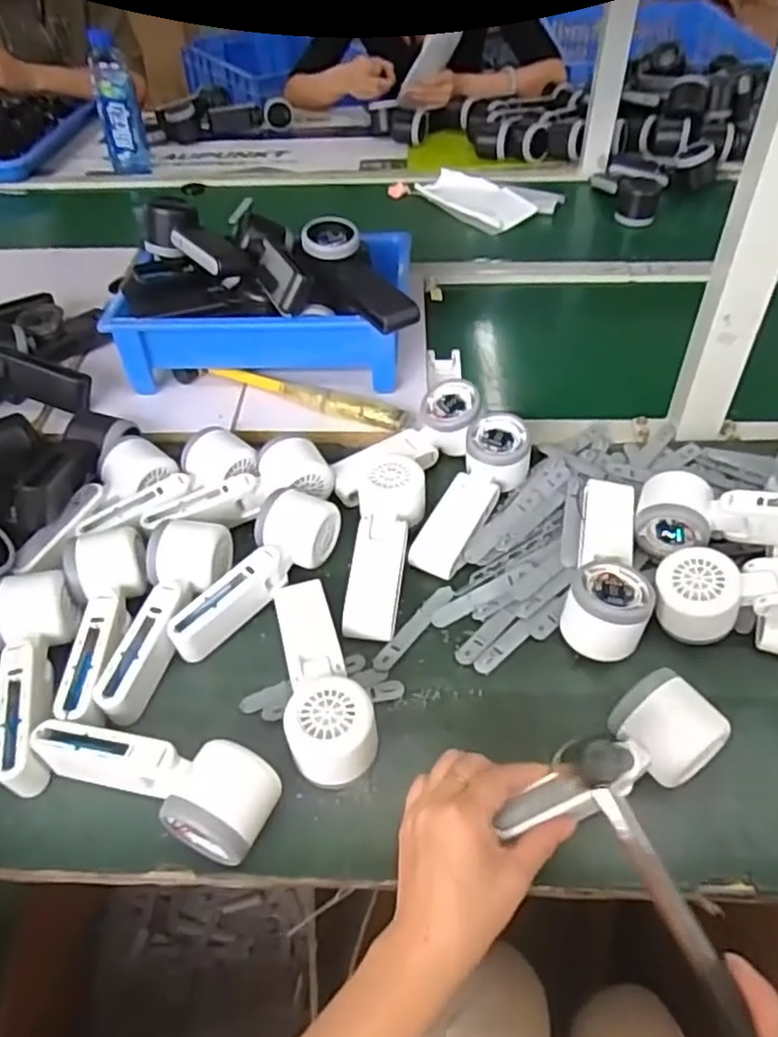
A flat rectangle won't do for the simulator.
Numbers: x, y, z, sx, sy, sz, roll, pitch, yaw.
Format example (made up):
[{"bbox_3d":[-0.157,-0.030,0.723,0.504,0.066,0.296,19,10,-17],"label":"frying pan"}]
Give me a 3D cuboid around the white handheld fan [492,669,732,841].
[{"bbox_3d":[0.139,0.154,0.433,0.158,0.042,0.058,-23,49,-19],"label":"white handheld fan"}]

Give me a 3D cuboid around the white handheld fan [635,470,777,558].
[{"bbox_3d":[0.286,-0.001,0.548,0.168,0.051,0.060,5,42,29],"label":"white handheld fan"}]

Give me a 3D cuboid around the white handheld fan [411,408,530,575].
[{"bbox_3d":[0.073,-0.018,0.617,0.053,0.039,0.163,24,69,23],"label":"white handheld fan"}]

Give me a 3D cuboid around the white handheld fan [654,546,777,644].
[{"bbox_3d":[0.284,0.062,0.516,0.171,0.057,0.058,0,47,3],"label":"white handheld fan"}]

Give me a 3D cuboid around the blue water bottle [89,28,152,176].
[{"bbox_3d":[-0.465,-0.710,1.192,0.066,0.201,0.058,-14,48,-11],"label":"blue water bottle"}]

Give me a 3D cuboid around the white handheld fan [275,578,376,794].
[{"bbox_3d":[-0.053,0.107,0.495,0.054,0.049,0.169,-14,47,-10],"label":"white handheld fan"}]

